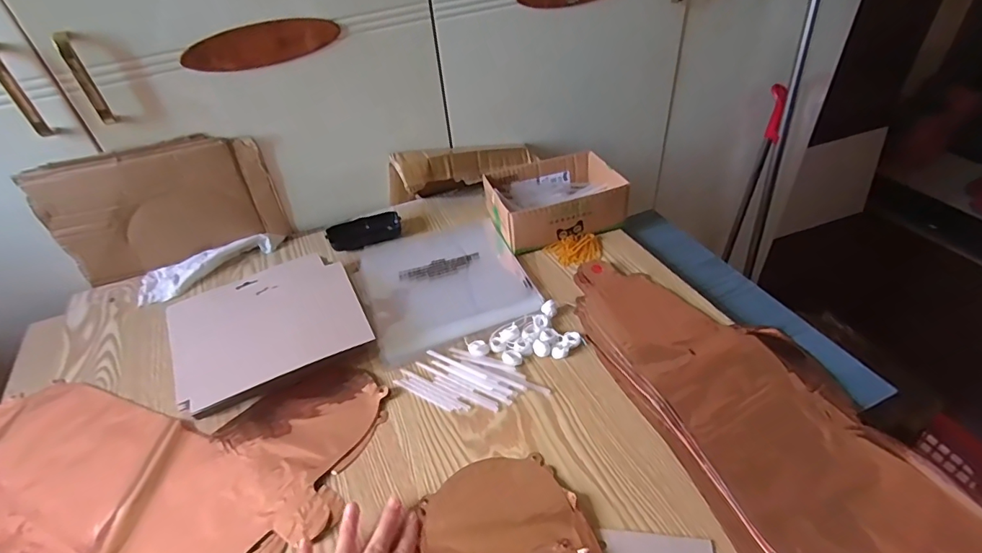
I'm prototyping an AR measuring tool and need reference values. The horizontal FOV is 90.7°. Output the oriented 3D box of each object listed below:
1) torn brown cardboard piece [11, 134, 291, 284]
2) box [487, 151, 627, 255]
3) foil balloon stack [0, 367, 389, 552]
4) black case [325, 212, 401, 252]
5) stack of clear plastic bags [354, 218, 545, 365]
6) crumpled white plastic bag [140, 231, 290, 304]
[{"bbox_3d":[-0.443,-0.092,0.673,0.270,0.177,0.019,-17,41,-14],"label":"torn brown cardboard piece"},{"bbox_3d":[0.093,-0.112,0.720,0.177,0.070,0.130,-14,40,-10],"label":"box"},{"bbox_3d":[-0.342,0.193,0.471,0.446,0.012,0.223,-4,40,2],"label":"foil balloon stack"},{"bbox_3d":[-0.194,-0.070,0.750,0.109,0.022,0.054,-20,42,-16],"label":"black case"},{"bbox_3d":[-0.063,0.003,0.653,0.206,0.012,0.216,-17,41,-14],"label":"stack of clear plastic bags"},{"bbox_3d":[-0.401,-0.018,0.696,0.192,0.030,0.065,-19,41,-15],"label":"crumpled white plastic bag"}]

